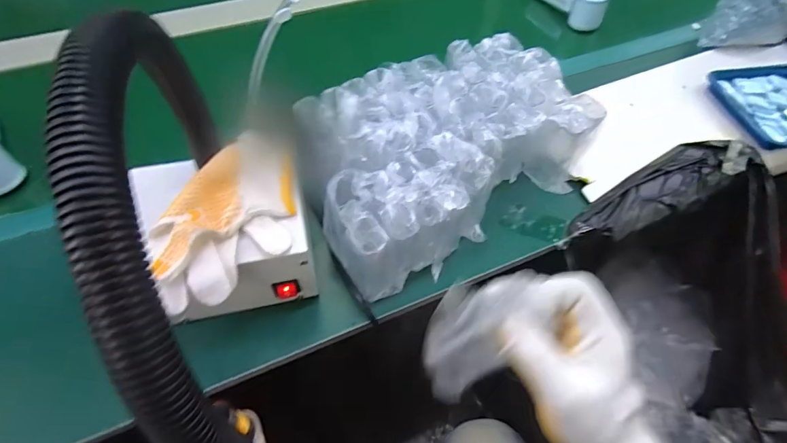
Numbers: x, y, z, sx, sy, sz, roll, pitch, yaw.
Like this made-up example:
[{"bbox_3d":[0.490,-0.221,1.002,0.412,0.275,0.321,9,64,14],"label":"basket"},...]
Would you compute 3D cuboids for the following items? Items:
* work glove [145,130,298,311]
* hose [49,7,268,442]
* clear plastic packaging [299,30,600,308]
[{"bbox_3d":[-0.143,-0.004,0.368,0.103,0.040,0.163,40,64,22],"label":"work glove"},{"bbox_3d":[-0.132,-0.001,0.257,0.028,0.197,0.284,-14,58,-11],"label":"hose"},{"bbox_3d":[0.060,-0.090,0.500,0.339,0.090,0.227,-24,61,-17],"label":"clear plastic packaging"}]

